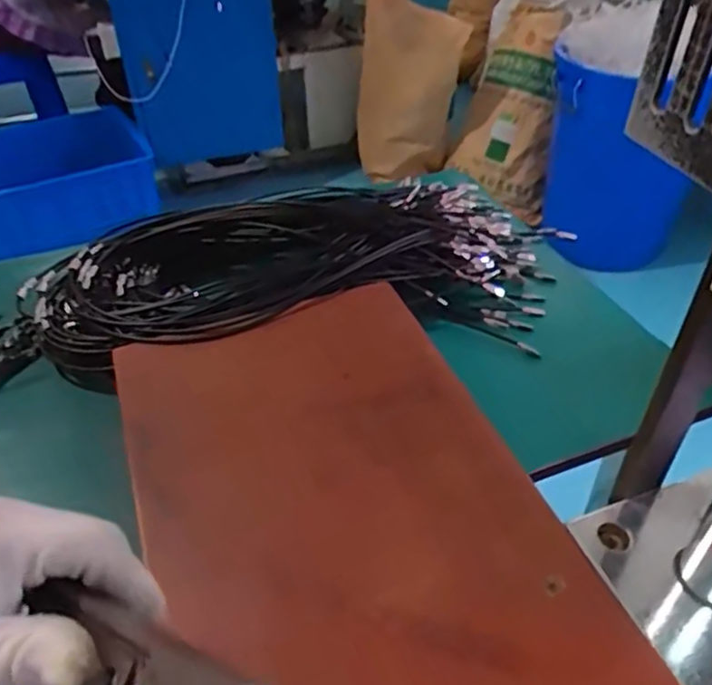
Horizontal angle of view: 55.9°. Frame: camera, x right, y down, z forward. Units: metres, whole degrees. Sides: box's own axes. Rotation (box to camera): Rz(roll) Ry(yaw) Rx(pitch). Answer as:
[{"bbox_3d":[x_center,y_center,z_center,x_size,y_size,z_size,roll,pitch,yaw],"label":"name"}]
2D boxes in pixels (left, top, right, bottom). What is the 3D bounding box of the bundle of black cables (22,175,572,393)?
[{"bbox_3d":[-0.066,-0.073,0.726,0.580,0.088,0.230,-5,41,-4],"label":"bundle of black cables"}]

